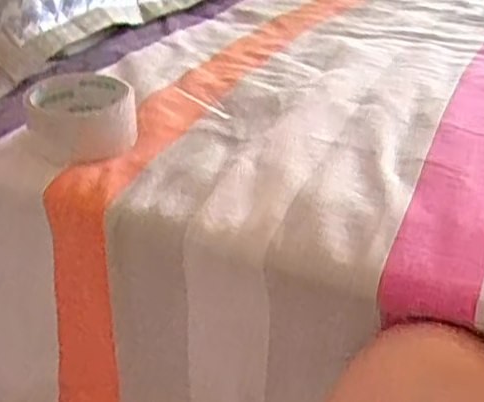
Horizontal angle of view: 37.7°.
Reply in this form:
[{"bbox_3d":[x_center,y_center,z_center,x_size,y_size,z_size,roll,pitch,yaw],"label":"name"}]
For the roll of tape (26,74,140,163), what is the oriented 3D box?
[{"bbox_3d":[-0.132,-0.071,0.591,0.083,0.049,0.083,-3,30,-5],"label":"roll of tape"}]

